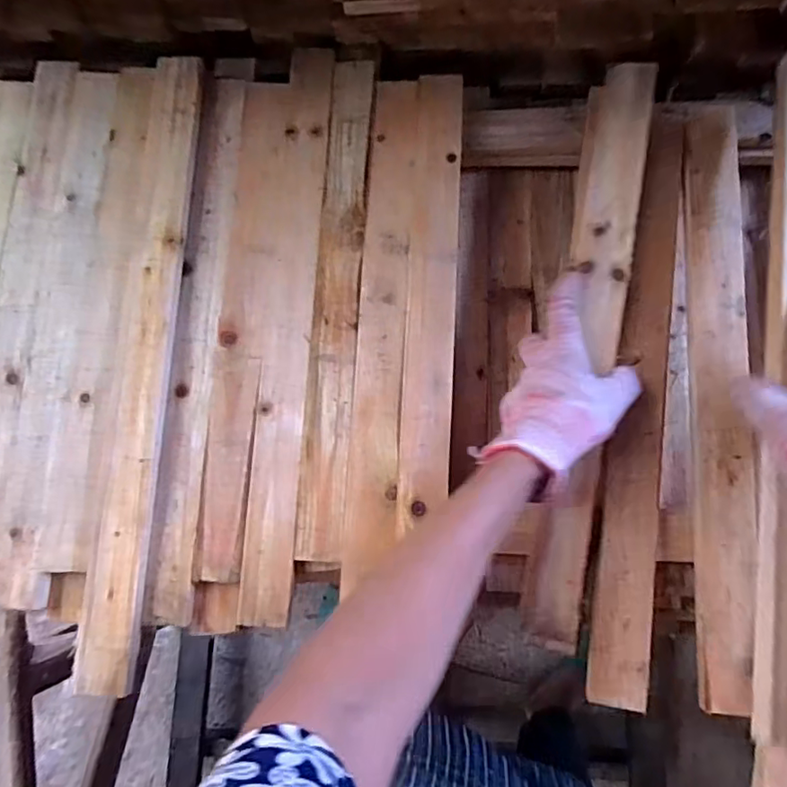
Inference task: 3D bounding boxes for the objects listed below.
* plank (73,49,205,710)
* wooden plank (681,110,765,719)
[{"bbox_3d":[-0.214,-0.038,0.479,0.043,0.022,0.546,2,81,2],"label":"plank"},{"bbox_3d":[0.274,-0.005,0.458,0.049,0.022,0.487,2,81,2],"label":"wooden plank"}]

